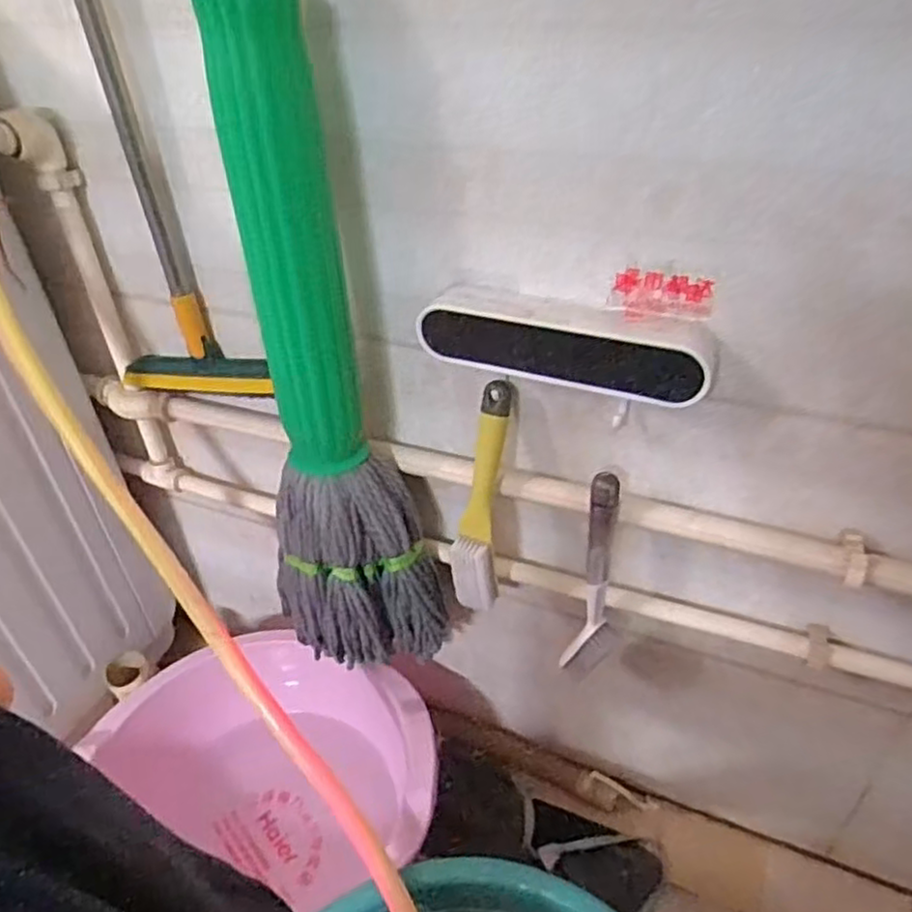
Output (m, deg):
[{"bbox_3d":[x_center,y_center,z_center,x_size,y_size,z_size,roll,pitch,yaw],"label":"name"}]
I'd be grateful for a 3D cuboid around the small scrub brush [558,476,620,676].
[{"bbox_3d":[0.126,0.114,0.635,0.041,0.224,0.033,7,39,13],"label":"small scrub brush"}]

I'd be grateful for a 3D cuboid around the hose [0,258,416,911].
[{"bbox_3d":[-0.239,0.142,0.643,0.046,0.127,0.747,-34,92,-33],"label":"hose"}]

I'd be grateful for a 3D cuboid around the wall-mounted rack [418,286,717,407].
[{"bbox_3d":[0.081,-0.086,0.542,0.226,0.057,0.042,13,41,20],"label":"wall-mounted rack"}]

